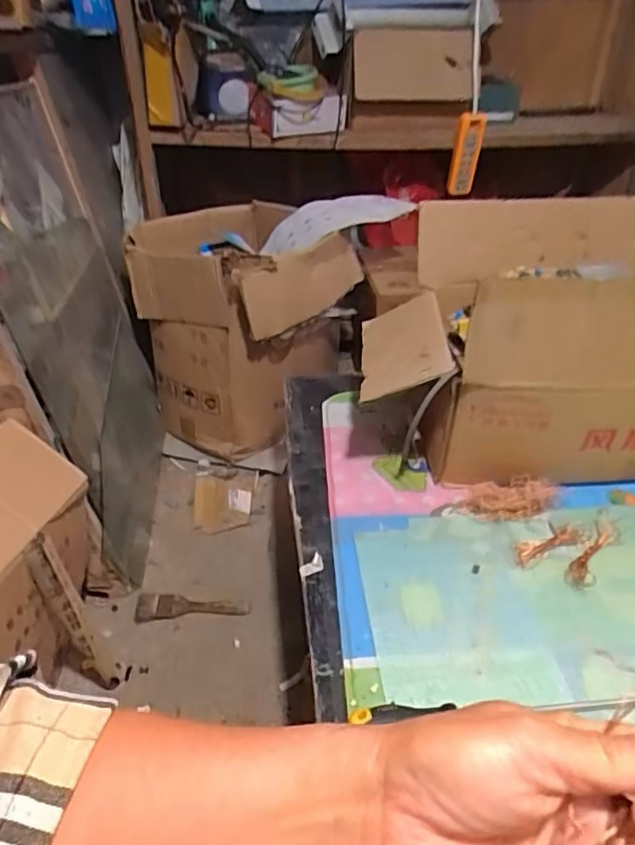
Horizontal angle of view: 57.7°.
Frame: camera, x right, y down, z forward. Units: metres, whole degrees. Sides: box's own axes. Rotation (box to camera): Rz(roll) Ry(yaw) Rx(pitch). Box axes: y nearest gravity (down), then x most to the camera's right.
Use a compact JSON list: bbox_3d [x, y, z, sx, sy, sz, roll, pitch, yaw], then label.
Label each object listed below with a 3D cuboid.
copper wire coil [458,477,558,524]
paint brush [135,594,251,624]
[{"bbox_3d":[0.250,0.096,0.746,0.130,0.030,0.048,-5,33,-6],"label":"copper wire coil"},{"bbox_3d":[-0.210,0.311,0.982,0.189,0.019,0.046,4,36,-5],"label":"paint brush"}]

